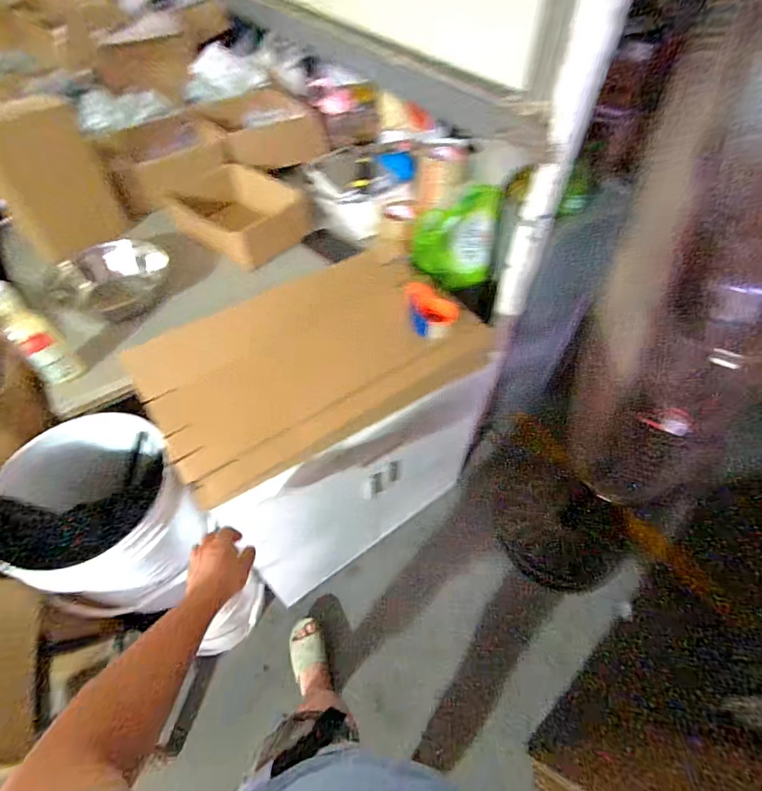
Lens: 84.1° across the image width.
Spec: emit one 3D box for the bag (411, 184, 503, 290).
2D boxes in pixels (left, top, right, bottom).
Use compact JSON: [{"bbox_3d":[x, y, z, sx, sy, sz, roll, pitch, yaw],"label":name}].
[{"bbox_3d":[0.188,-0.390,1.066,0.206,0.233,0.074,-1,52,0],"label":"bag"}]

